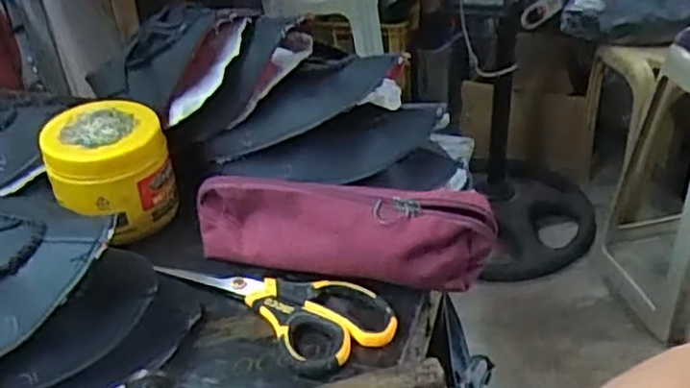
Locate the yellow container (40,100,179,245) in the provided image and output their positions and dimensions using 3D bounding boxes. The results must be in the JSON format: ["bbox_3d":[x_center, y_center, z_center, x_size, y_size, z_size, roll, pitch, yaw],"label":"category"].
[{"bbox_3d":[-0.194,-0.021,0.592,0.094,0.079,0.092,-16,36,-16],"label":"yellow container"}]

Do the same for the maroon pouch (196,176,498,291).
[{"bbox_3d":[-0.006,0.024,0.537,0.227,0.065,0.054,6,36,15],"label":"maroon pouch"}]

